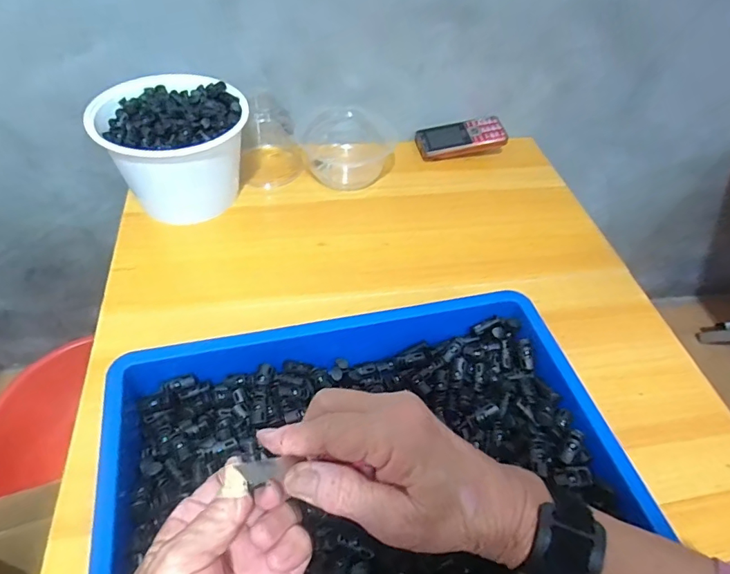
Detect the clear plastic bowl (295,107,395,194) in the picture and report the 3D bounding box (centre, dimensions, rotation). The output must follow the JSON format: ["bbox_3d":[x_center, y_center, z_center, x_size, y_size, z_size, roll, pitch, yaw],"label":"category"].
[{"bbox_3d":[-0.027,-0.200,0.675,0.139,0.065,0.111,4,47,-1],"label":"clear plastic bowl"}]

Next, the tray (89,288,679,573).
[{"bbox_3d":[0.000,0.128,0.368,0.362,0.064,0.275,-9,49,-13],"label":"tray"}]

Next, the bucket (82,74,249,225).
[{"bbox_3d":[-0.229,-0.167,0.586,0.159,0.130,0.142,-9,49,-13],"label":"bucket"}]

